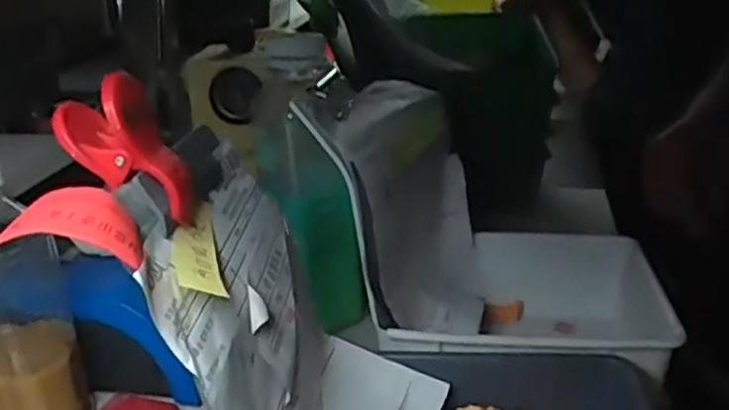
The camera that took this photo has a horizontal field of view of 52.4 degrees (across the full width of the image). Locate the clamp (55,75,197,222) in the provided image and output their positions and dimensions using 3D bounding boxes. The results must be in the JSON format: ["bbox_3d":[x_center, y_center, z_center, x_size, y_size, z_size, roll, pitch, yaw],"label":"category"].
[{"bbox_3d":[-0.090,-0.019,0.286,0.030,0.059,0.022,-23,26,13],"label":"clamp"}]

